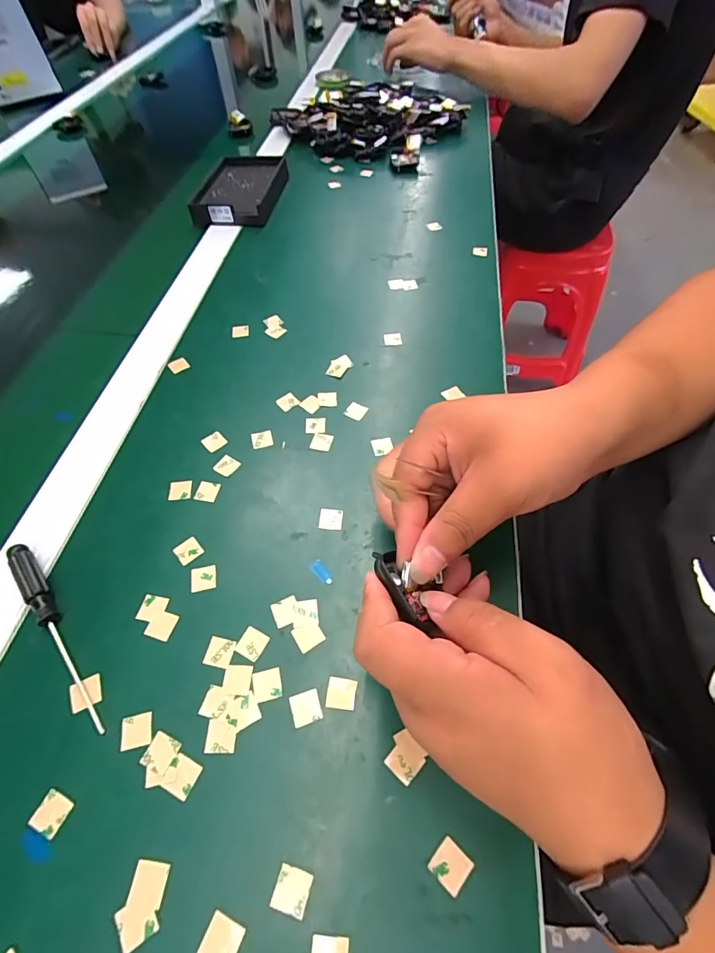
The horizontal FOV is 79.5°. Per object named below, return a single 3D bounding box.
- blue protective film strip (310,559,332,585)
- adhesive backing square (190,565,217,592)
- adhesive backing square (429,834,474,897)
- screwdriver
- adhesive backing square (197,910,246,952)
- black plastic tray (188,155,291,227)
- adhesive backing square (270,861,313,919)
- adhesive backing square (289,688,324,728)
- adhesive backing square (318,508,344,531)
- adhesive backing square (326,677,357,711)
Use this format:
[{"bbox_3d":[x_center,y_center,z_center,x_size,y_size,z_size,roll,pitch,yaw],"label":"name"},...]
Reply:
[{"bbox_3d":[-0.022,0.060,0.272,0.008,0.004,0.018,-37,62,-20],"label":"blue protective film strip"},{"bbox_3d":[-0.098,0.065,0.273,0.016,0.004,0.015,-10,58,-4],"label":"adhesive backing square"},{"bbox_3d":[0.042,0.176,0.194,0.015,0.004,0.015,37,67,25],"label":"adhesive backing square"},{"bbox_3d":[-0.178,0.088,0.251,0.015,0.012,0.130,-37,62,-20],"label":"screwdriver"},{"bbox_3d":[-0.058,0.198,0.183,0.016,0.004,0.015,17,53,15],"label":"adhesive backing square"},{"bbox_3d":[-0.145,-0.362,0.544,0.096,0.026,0.134,4,57,5],"label":"black plastic tray"},{"bbox_3d":[-0.029,0.184,0.191,0.015,0.004,0.015,11,54,13],"label":"adhesive backing square"},{"bbox_3d":[-0.028,0.124,0.231,0.015,0.004,0.015,-20,57,-6],"label":"adhesive backing square"},{"bbox_3d":[-0.018,0.029,0.294,0.016,0.004,0.016,4,55,3],"label":"adhesive backing square"},{"bbox_3d":[-0.009,0.118,0.234,0.015,0.004,0.015,3,54,6],"label":"adhesive backing square"}]

